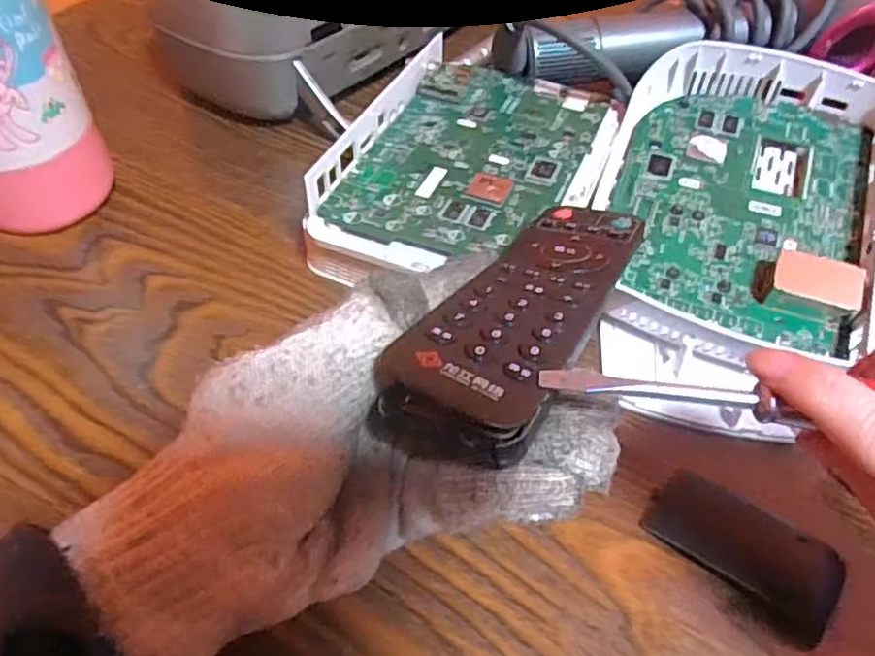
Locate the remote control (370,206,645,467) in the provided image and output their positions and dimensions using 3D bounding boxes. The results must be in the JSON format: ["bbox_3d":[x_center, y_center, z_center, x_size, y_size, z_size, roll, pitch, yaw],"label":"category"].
[{"bbox_3d":[0.035,-0.010,0.234,0.043,0.019,0.152,26,39,15],"label":"remote control"}]

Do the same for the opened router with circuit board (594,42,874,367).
[{"bbox_3d":[0.154,-0.071,0.334,0.133,0.054,0.159,17,52,11],"label":"opened router with circuit board"}]

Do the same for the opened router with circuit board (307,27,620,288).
[{"bbox_3d":[0.018,-0.079,0.356,0.122,0.046,0.168,20,52,11],"label":"opened router with circuit board"}]

